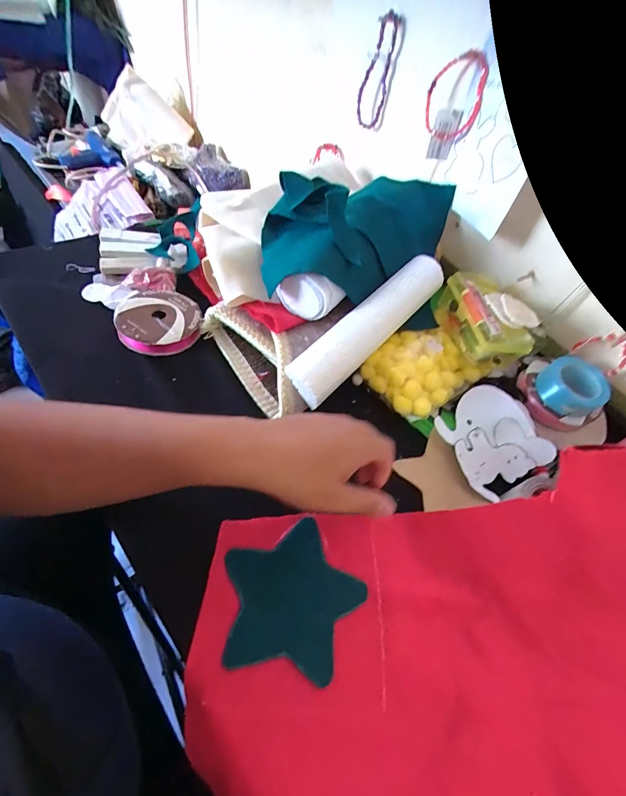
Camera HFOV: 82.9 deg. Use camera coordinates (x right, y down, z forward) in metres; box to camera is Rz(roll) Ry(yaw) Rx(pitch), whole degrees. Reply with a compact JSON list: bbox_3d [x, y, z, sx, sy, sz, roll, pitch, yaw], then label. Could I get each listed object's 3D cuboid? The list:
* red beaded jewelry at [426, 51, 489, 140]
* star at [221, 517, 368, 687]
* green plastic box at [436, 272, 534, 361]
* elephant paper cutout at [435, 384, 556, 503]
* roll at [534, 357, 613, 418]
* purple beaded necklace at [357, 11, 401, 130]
[{"bbox_3d":[0.180,-0.381,0.450,0.067,0.085,0.017,15,41,18],"label":"red beaded jewelry"},{"bbox_3d":[-0.014,0.164,0.295,0.111,0.004,0.111,-1,54,-10],"label":"star"},{"bbox_3d":[0.213,-0.103,0.447,0.067,0.050,0.128,-1,57,-10],"label":"green plastic box"},{"bbox_3d":[0.202,0.043,0.400,0.112,0.009,0.104,-30,71,-15],"label":"elephant paper cutout"},{"bbox_3d":[0.311,-0.014,0.426,0.059,0.037,0.070,-18,61,-20],"label":"roll"},{"bbox_3d":[0.090,-0.467,0.512,0.041,0.124,0.024,10,58,3],"label":"purple beaded necklace"}]

